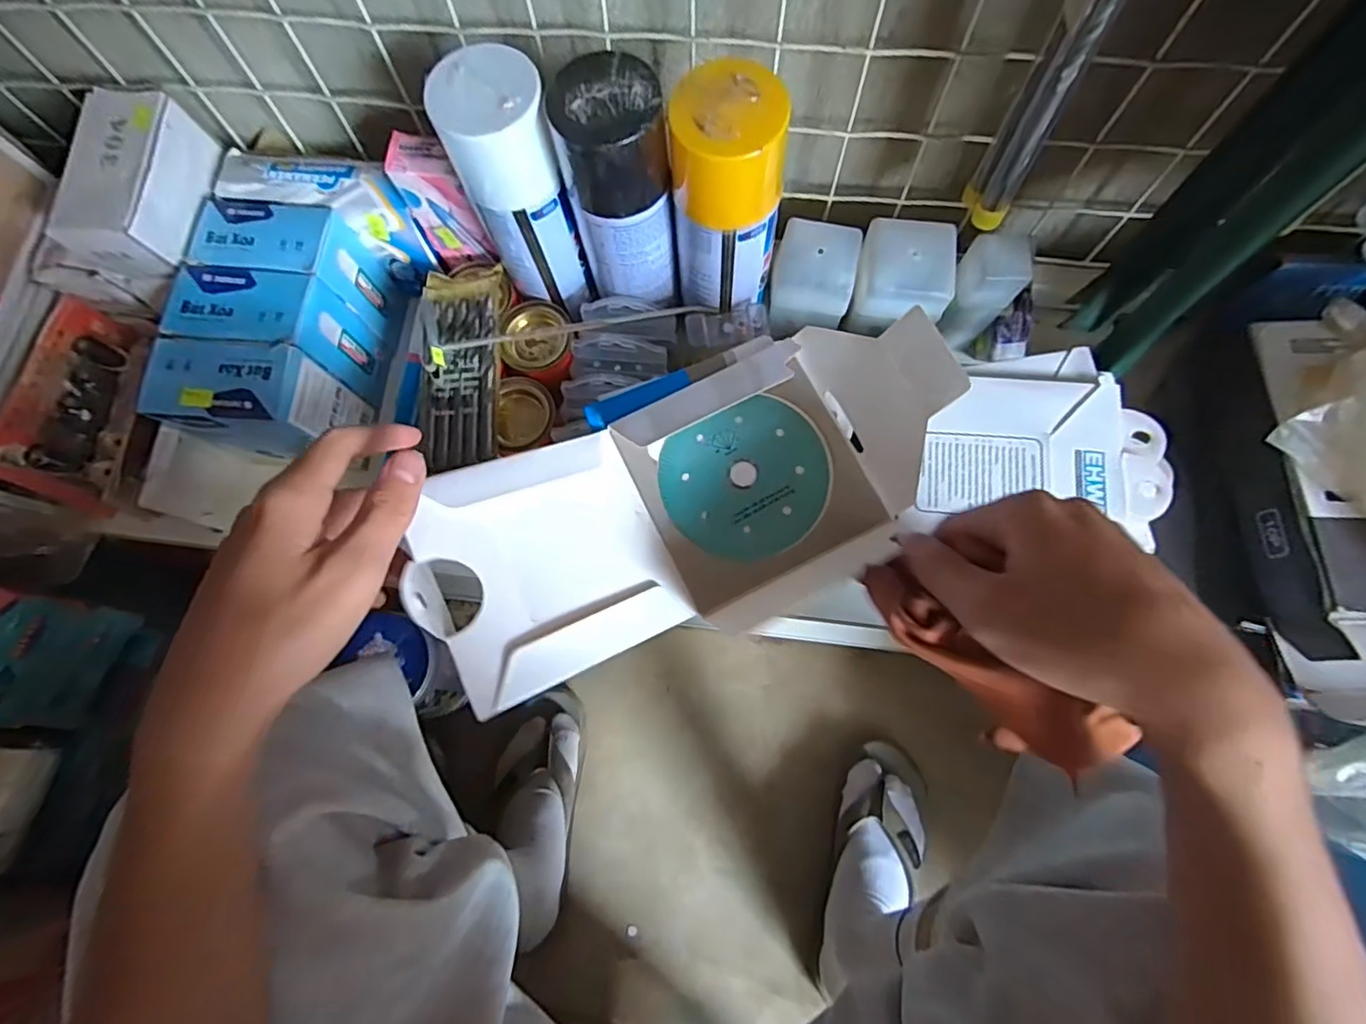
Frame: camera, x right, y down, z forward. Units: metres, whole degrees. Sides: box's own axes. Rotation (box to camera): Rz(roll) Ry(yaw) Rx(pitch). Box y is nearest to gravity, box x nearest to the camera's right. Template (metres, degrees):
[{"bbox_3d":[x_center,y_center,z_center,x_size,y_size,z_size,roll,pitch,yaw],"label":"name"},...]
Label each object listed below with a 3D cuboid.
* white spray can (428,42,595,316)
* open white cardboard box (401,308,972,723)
[{"bbox_3d":[-0.103,-0.198,0.387,0.055,0.160,0.053,-25,72,-6],"label":"white spray can"},{"bbox_3d":[0.006,-0.007,0.334,0.293,0.080,0.142,-24,72,-9],"label":"open white cardboard box"}]

